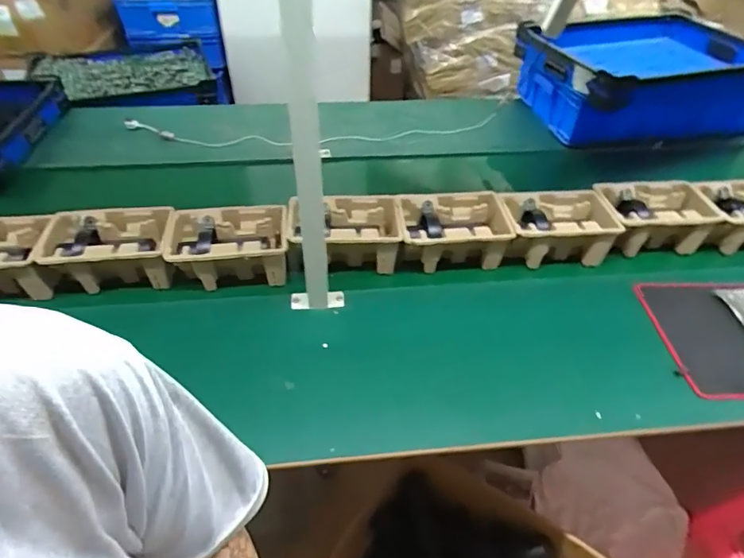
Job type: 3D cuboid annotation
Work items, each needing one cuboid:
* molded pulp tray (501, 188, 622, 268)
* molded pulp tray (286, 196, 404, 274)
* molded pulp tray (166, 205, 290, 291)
[{"bbox_3d":[0.400,-0.105,1.059,0.241,0.120,0.142,1,44,-4],"label":"molded pulp tray"},{"bbox_3d":[-0.055,-0.082,1.012,0.234,0.130,0.140,-1,44,-6],"label":"molded pulp tray"},{"bbox_3d":[-0.280,-0.058,0.949,0.227,0.110,0.127,-5,45,-10],"label":"molded pulp tray"}]

